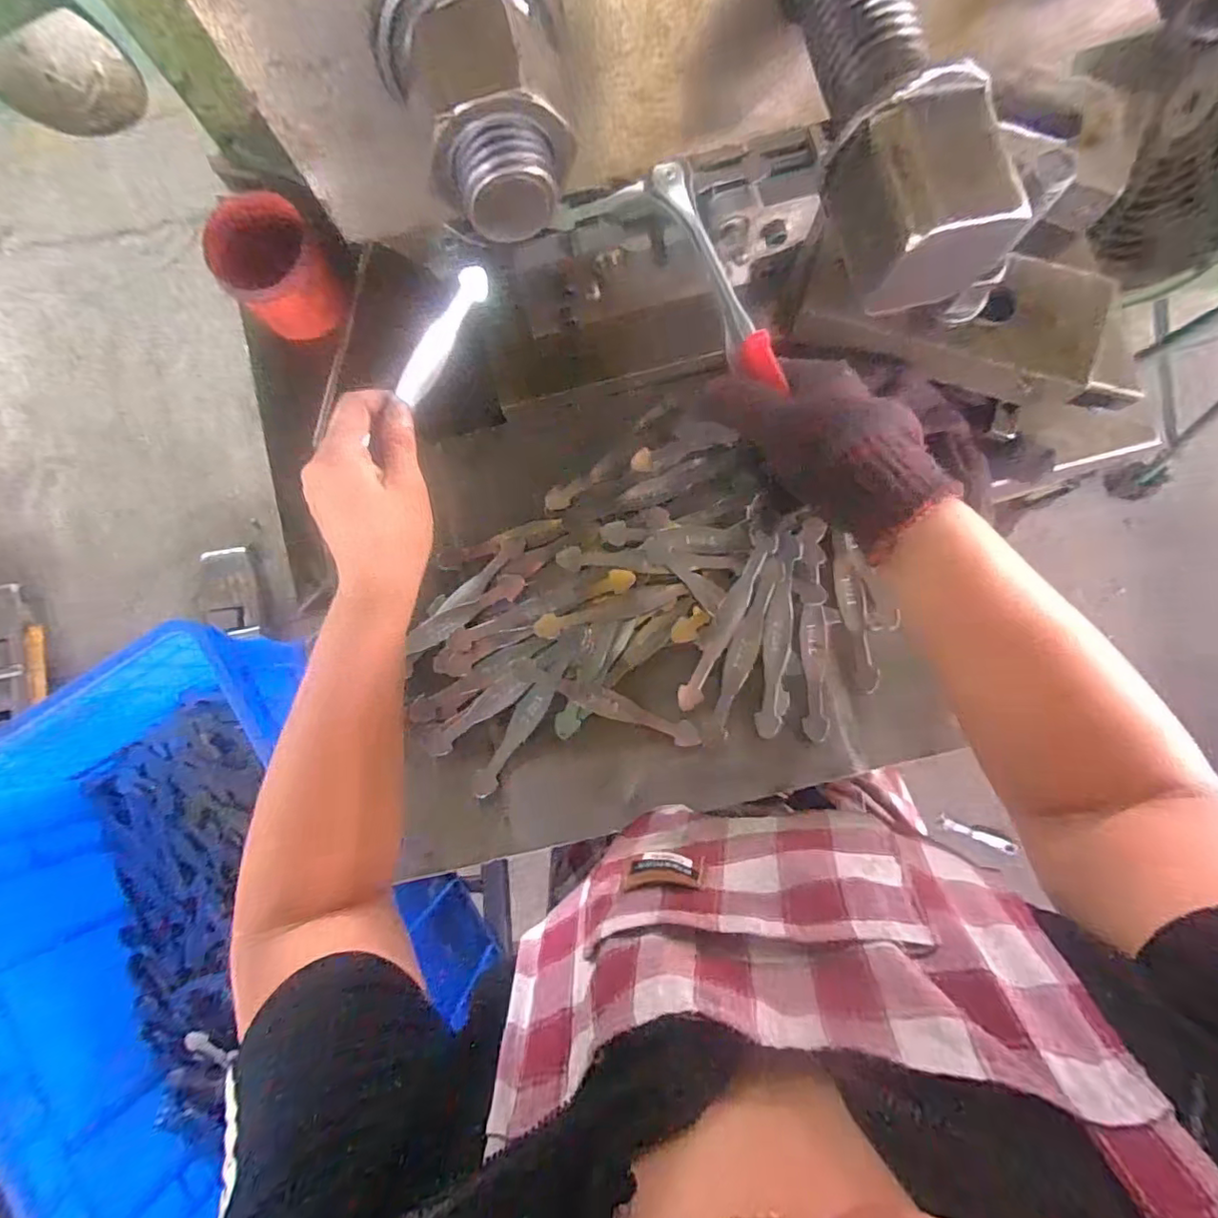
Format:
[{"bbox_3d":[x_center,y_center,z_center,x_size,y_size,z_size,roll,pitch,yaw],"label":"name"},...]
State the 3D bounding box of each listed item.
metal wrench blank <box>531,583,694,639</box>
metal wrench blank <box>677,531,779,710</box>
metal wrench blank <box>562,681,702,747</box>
[{"bbox_3d":[0.002,0.000,0.437,0.116,0.005,0.019,-16,85,1],"label":"metal wrench blank"},{"bbox_3d":[0.089,0.009,0.430,0.019,0.006,0.143,26,87,4],"label":"metal wrench blank"},{"bbox_3d":[0.015,0.077,0.430,0.109,0.007,0.019,20,87,4],"label":"metal wrench blank"}]

